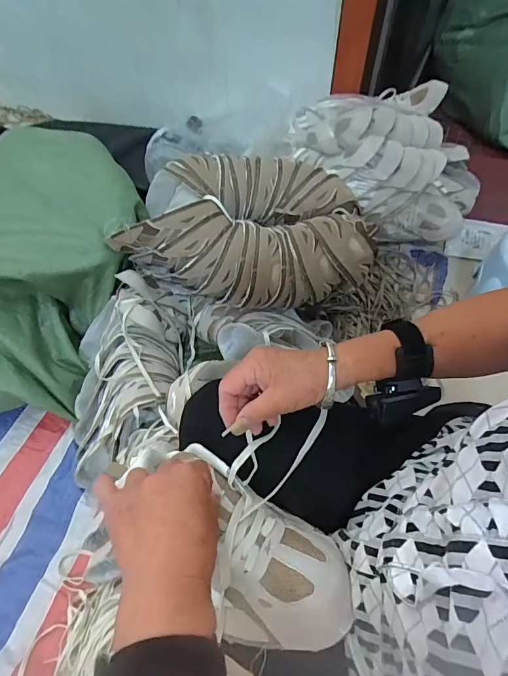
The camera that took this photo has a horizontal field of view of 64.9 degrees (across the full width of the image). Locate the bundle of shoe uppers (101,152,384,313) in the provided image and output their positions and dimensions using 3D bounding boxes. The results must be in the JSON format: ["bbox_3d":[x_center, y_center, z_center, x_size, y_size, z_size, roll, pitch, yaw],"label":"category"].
[{"bbox_3d":[-0.015,-0.223,0.798,0.486,0.129,0.309,10,58,7],"label":"bundle of shoe uppers"}]

